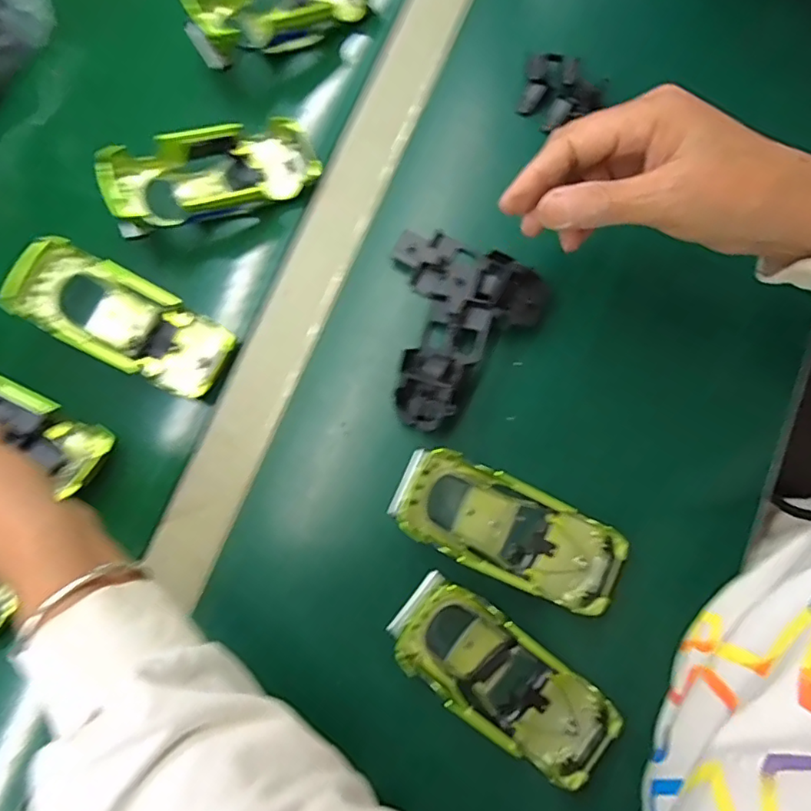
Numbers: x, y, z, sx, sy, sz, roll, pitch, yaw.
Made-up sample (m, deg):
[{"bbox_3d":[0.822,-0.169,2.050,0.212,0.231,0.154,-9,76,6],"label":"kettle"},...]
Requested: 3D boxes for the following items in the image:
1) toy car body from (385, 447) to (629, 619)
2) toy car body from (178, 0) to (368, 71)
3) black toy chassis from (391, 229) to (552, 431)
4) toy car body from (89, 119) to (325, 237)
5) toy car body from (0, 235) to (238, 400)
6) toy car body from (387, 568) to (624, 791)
[{"bbox_3d":[0.061,0.072,0.321,0.136,0.032,0.053,24,81,5],"label":"toy car body"},{"bbox_3d":[-0.090,-0.292,0.396,0.136,0.035,0.064,-33,80,-5],"label":"toy car body"},{"bbox_3d":[0.021,-0.053,0.350,0.099,0.030,0.122,31,82,7],"label":"black toy chassis"},{"bbox_3d":[-0.131,-0.153,0.384,0.135,0.039,0.059,-20,79,-16],"label":"toy car body"},{"bbox_3d":[-0.184,-0.055,0.366,0.137,0.037,0.057,27,81,-8],"label":"toy car body"},{"bbox_3d":[0.055,0.153,0.312,0.132,0.038,0.053,40,82,-5],"label":"toy car body"}]

